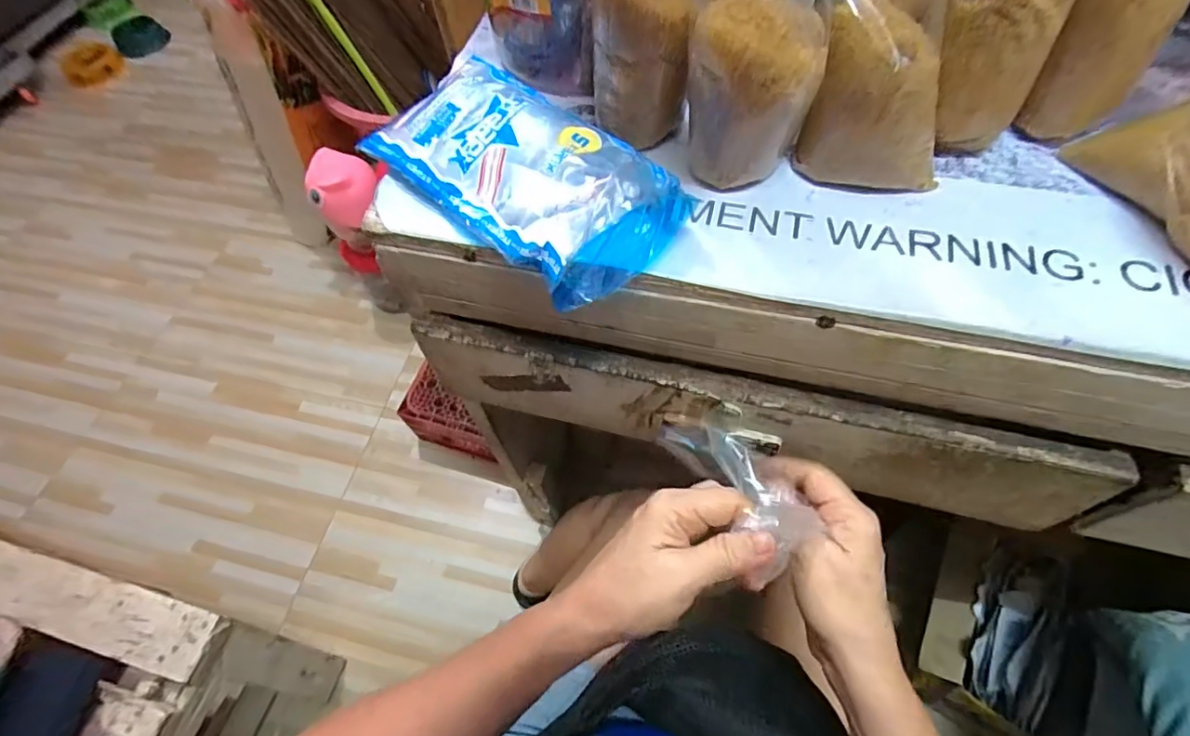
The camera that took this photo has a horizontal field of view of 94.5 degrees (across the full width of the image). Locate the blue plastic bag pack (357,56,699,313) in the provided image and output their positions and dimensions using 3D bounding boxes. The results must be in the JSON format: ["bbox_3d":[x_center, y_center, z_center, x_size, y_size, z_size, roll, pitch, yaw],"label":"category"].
[{"bbox_3d":[-0.044,-0.122,0.332,0.099,0.028,0.197,-42,66,-18],"label":"blue plastic bag pack"}]

